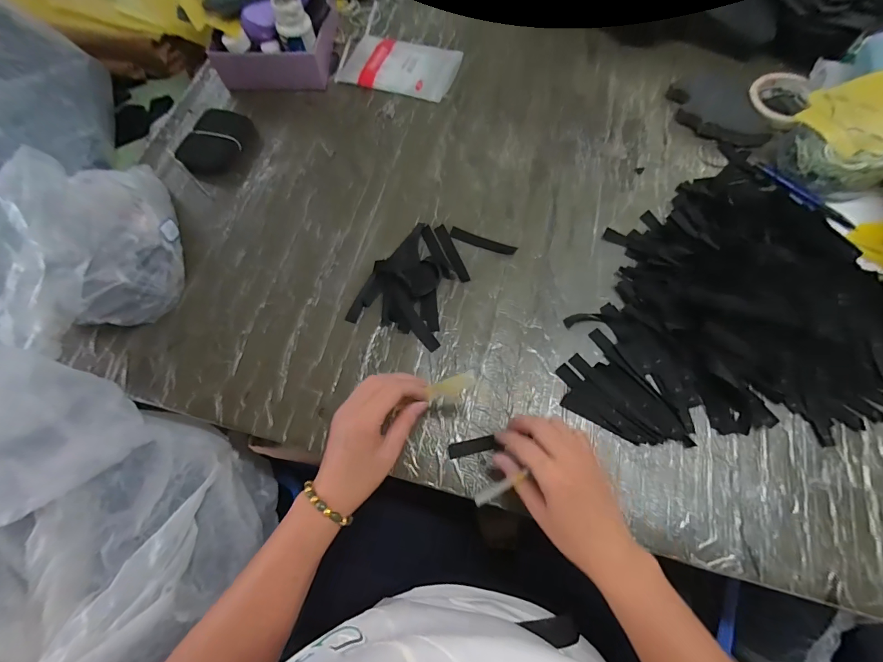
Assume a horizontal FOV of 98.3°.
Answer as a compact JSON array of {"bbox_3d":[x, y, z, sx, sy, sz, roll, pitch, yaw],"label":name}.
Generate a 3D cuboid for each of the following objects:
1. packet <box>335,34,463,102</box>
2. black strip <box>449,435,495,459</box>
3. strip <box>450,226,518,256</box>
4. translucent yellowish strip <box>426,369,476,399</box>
[{"bbox_3d":[-0.069,-0.439,0.632,0.184,0.014,0.115,16,70,9],"label":"packet"},{"bbox_3d":[0.032,0.124,0.406,0.049,0.004,0.014,-14,68,-1],"label":"black strip"},{"bbox_3d":[0.054,-0.117,0.503,0.089,0.004,0.017,21,71,11],"label":"strip"},{"bbox_3d":[0.012,0.055,0.380,0.049,0.004,0.017,-20,83,-10],"label":"translucent yellowish strip"}]

